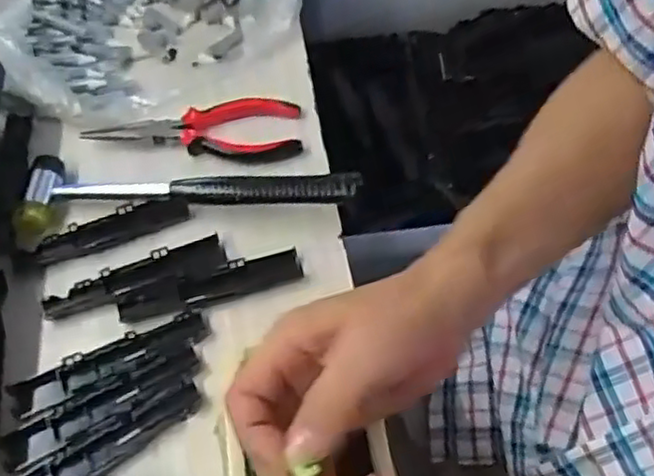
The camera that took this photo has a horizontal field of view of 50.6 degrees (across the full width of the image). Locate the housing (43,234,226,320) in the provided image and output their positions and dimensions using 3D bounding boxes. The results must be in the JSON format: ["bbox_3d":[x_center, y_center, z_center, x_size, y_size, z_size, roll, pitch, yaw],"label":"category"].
[{"bbox_3d":[-0.127,0.026,0.459,0.119,0.009,0.025,-18,58,-11],"label":"housing"}]

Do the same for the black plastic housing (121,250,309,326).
[{"bbox_3d":[-0.077,0.031,0.455,0.119,0.010,0.025,-14,58,-8],"label":"black plastic housing"}]

